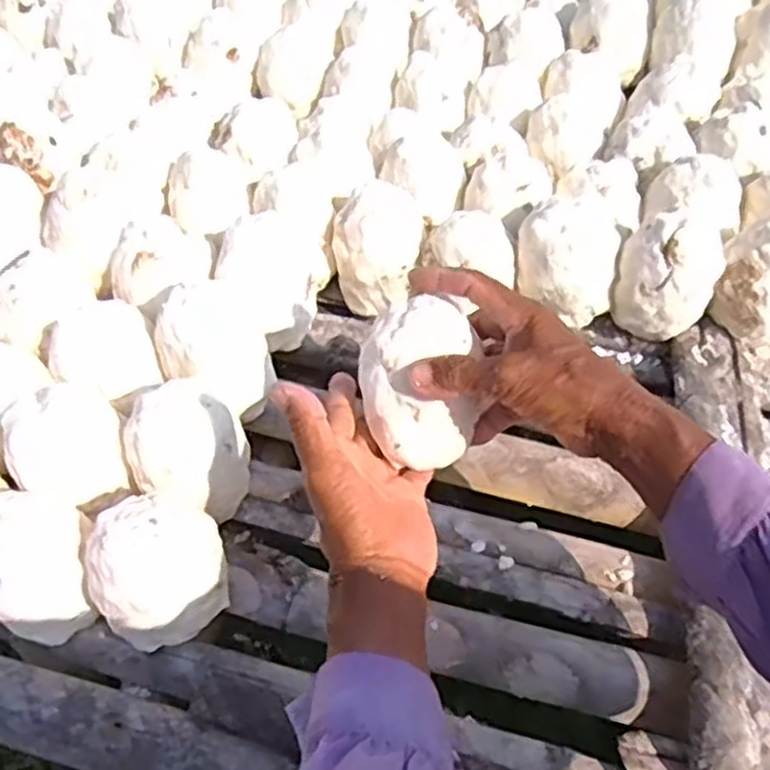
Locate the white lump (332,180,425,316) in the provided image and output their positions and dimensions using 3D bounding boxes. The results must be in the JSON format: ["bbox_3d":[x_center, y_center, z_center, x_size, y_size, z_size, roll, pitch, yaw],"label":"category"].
[{"bbox_3d":[-0.006,-0.125,0.673,0.074,0.084,0.088,8,57,3],"label":"white lump"}]

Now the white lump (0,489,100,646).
[{"bbox_3d":[-0.230,0.112,0.494,0.067,0.077,0.079,-4,57,-4],"label":"white lump"}]

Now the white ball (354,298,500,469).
[{"bbox_3d":[0.023,0.000,0.481,0.074,0.073,0.076,1,57,-1],"label":"white ball"}]

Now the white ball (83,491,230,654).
[{"bbox_3d":[-0.145,0.120,0.493,0.080,0.091,0.074,1,57,-1],"label":"white ball"}]

